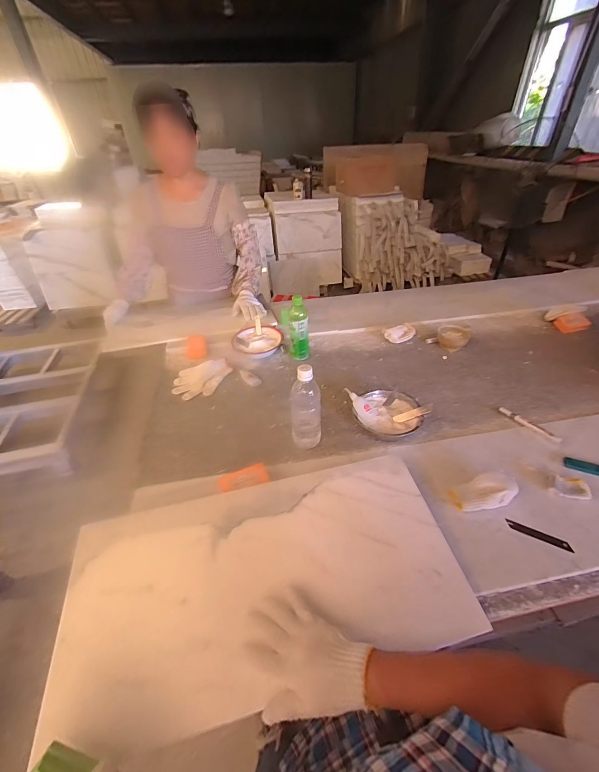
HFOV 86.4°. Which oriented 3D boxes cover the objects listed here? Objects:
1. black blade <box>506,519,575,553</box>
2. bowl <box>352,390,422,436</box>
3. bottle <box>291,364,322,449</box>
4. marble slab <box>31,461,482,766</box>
[{"bbox_3d":[0.420,0.261,0.561,0.097,0.007,0.018,21,43,24],"label":"black blade"},{"bbox_3d":[0.213,0.072,0.776,0.160,0.061,0.142,13,42,19],"label":"bowl"},{"bbox_3d":[0.016,0.048,0.700,0.066,0.205,0.062,-2,39,2],"label":"bottle"},{"bbox_3d":[-0.051,0.296,0.511,0.598,0.020,0.298,-11,48,-9],"label":"marble slab"}]

